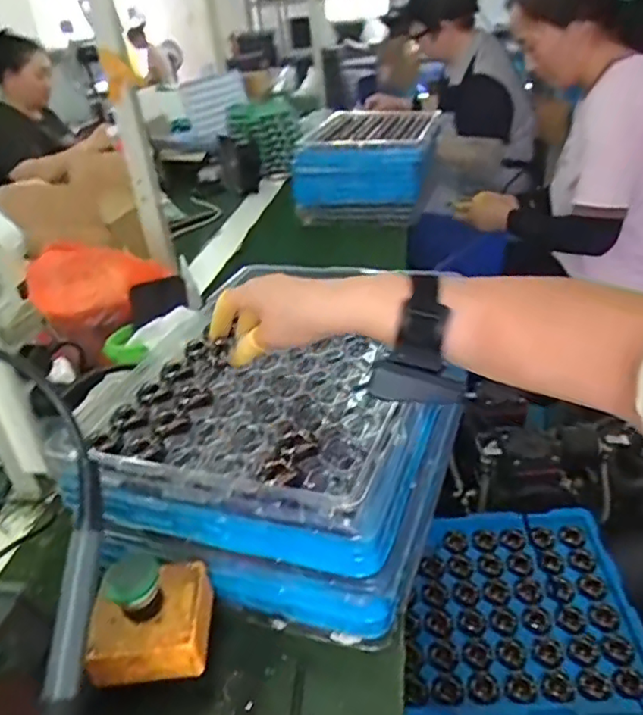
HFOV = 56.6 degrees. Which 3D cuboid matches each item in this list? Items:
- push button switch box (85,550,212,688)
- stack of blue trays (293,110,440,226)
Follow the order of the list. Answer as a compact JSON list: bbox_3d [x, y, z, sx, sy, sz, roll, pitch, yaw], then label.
[{"bbox_3d":[-0.117,0.172,0.424,0.069,0.068,0.080,-7,30,0],"label":"push button switch box"},{"bbox_3d":[0.115,-0.445,1.370,0.283,0.158,0.362,2,32,15],"label":"stack of blue trays"}]

